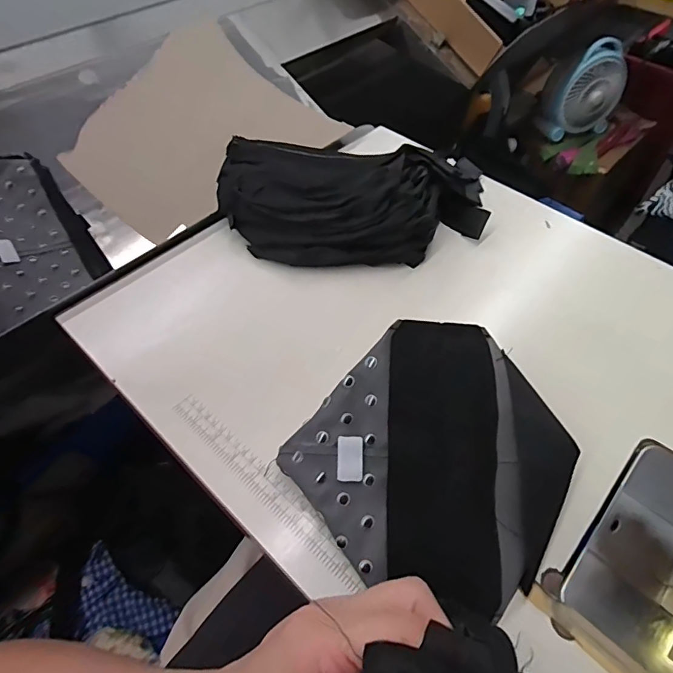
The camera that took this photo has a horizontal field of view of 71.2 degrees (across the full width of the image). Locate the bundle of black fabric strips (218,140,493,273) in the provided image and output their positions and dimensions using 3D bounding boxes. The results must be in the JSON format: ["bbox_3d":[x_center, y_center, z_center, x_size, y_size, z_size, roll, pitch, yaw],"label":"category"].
[{"bbox_3d":[0.024,-0.173,0.569,0.324,0.061,0.202,4,53,2],"label":"bundle of black fabric strips"}]

